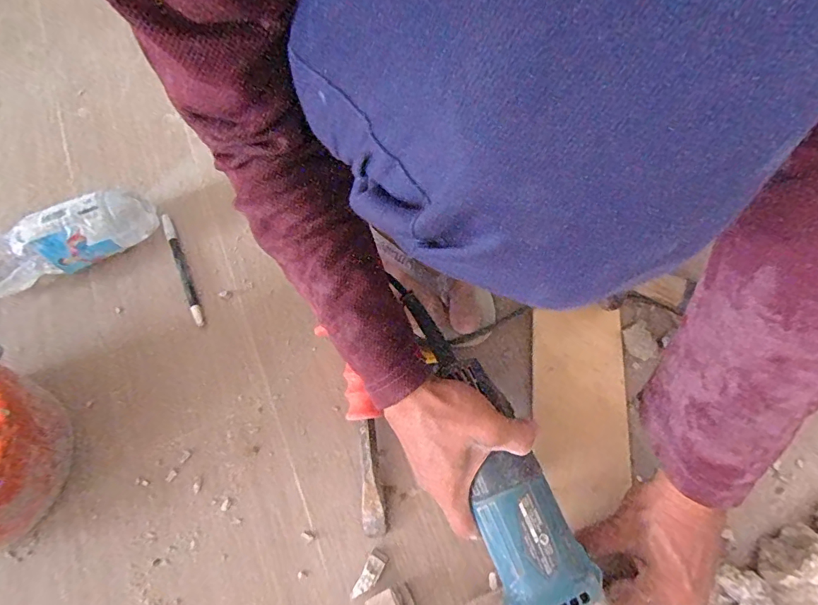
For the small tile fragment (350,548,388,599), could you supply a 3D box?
[{"bbox_3d":[-0.035,0.241,0.410,0.017,0.005,0.041,27,73,12],"label":"small tile fragment"}]

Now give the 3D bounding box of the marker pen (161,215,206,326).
[{"bbox_3d":[-0.256,-0.039,0.525,0.012,0.010,0.147,-24,70,-7],"label":"marker pen"}]

